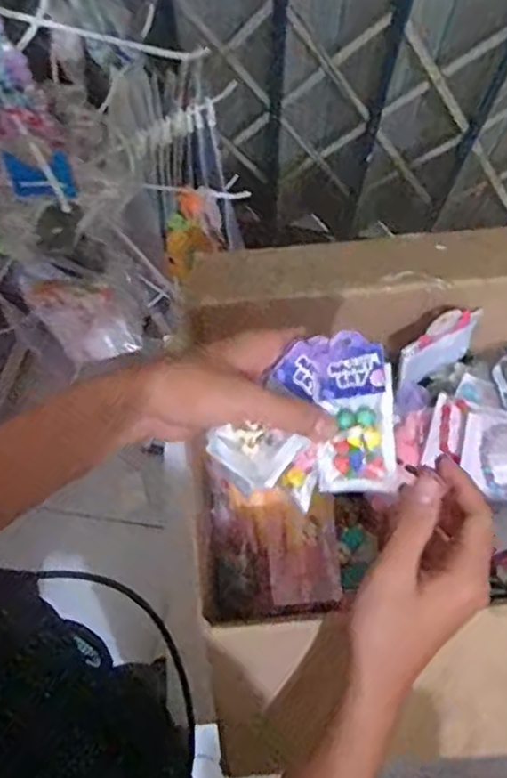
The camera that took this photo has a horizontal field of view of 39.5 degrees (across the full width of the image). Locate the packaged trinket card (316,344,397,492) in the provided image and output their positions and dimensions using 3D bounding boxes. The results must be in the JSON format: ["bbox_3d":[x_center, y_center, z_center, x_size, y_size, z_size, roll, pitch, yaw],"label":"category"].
[{"bbox_3d":[0.063,0.018,0.437,0.048,0.014,0.085,-3,85,18],"label":"packaged trinket card"}]

